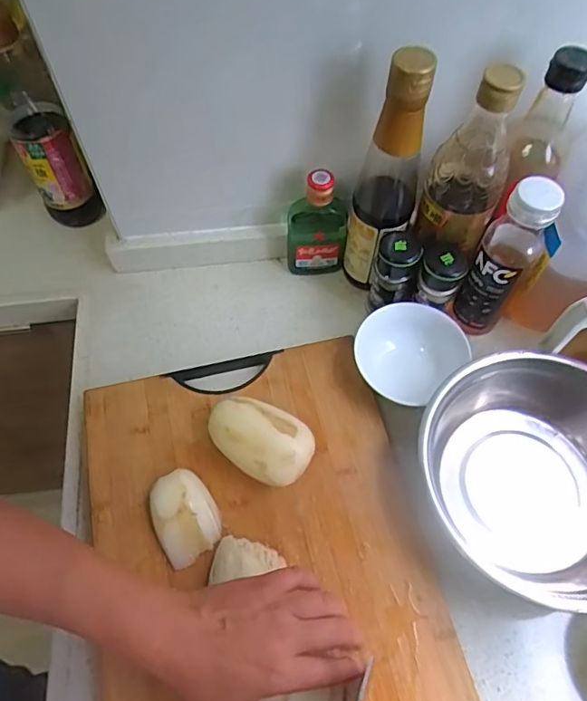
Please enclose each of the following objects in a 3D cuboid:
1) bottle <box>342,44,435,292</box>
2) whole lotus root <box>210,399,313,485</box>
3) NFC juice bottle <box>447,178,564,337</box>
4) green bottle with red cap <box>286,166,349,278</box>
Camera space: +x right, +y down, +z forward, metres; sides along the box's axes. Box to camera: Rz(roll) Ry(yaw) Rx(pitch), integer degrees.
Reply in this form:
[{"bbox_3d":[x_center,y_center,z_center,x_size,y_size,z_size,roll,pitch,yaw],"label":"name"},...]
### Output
[{"bbox_3d":[0.086,-0.152,0.498,0.057,0.248,0.052,14,62,8],"label":"bottle"},{"bbox_3d":[-0.029,0.081,0.473,0.091,0.053,0.060,28,65,15],"label":"whole lotus root"},{"bbox_3d":[0.198,-0.089,0.505,0.048,0.178,0.061,25,64,13],"label":"NFC juice bottle"},{"bbox_3d":[0.025,-0.132,0.567,0.063,0.138,0.028,0,61,0],"label":"green bottle with red cap"}]

